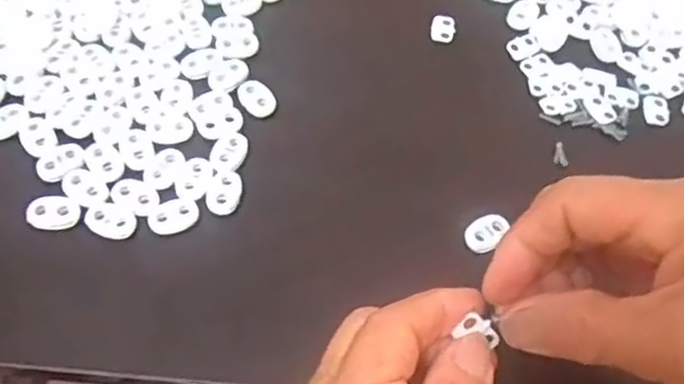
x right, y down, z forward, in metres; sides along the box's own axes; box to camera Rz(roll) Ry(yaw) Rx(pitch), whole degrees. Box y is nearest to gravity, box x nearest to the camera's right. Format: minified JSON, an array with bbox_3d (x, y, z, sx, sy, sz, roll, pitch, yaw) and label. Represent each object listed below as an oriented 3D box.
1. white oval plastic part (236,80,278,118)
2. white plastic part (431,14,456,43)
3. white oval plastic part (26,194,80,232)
[{"bbox_3d":[-0.044,-0.049,0.348,0.017,0.004,0.023,-30,65,-19],"label":"white oval plastic part"},{"bbox_3d":[0.057,-0.093,0.382,0.013,0.004,0.019,13,59,4],"label":"white plastic part"},{"bbox_3d":[-0.129,0.009,0.304,0.022,0.004,0.018,-11,60,-10],"label":"white oval plastic part"}]

